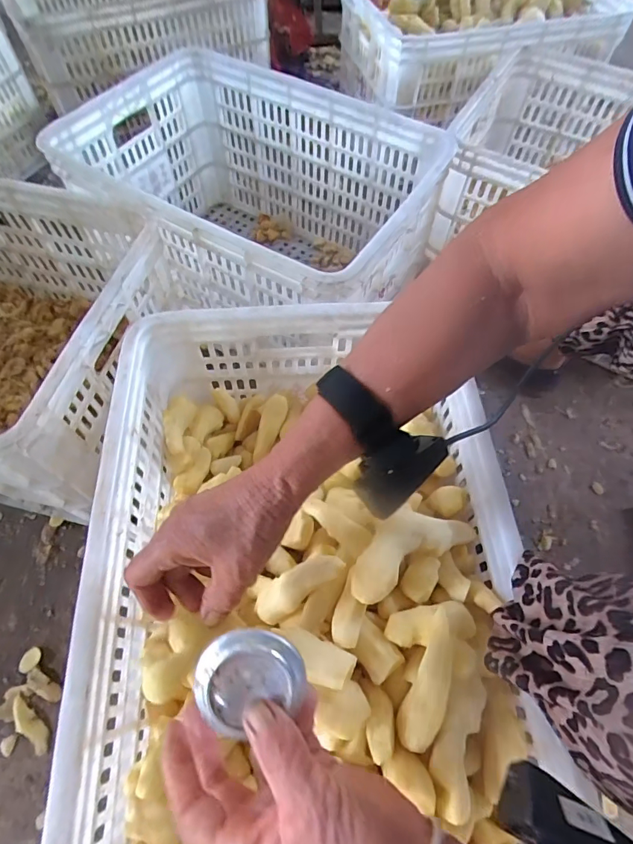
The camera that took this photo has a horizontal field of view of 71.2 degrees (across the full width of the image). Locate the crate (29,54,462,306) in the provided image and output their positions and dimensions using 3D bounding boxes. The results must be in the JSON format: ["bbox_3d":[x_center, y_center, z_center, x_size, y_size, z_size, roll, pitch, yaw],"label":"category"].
[{"bbox_3d":[-0.092,-0.339,0.745,0.513,0.282,0.394,24,66,15],"label":"crate"}]

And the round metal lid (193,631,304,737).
[{"bbox_3d":[-0.039,0.148,0.256,0.059,0.009,0.053,-25,94,-10],"label":"round metal lid"}]

